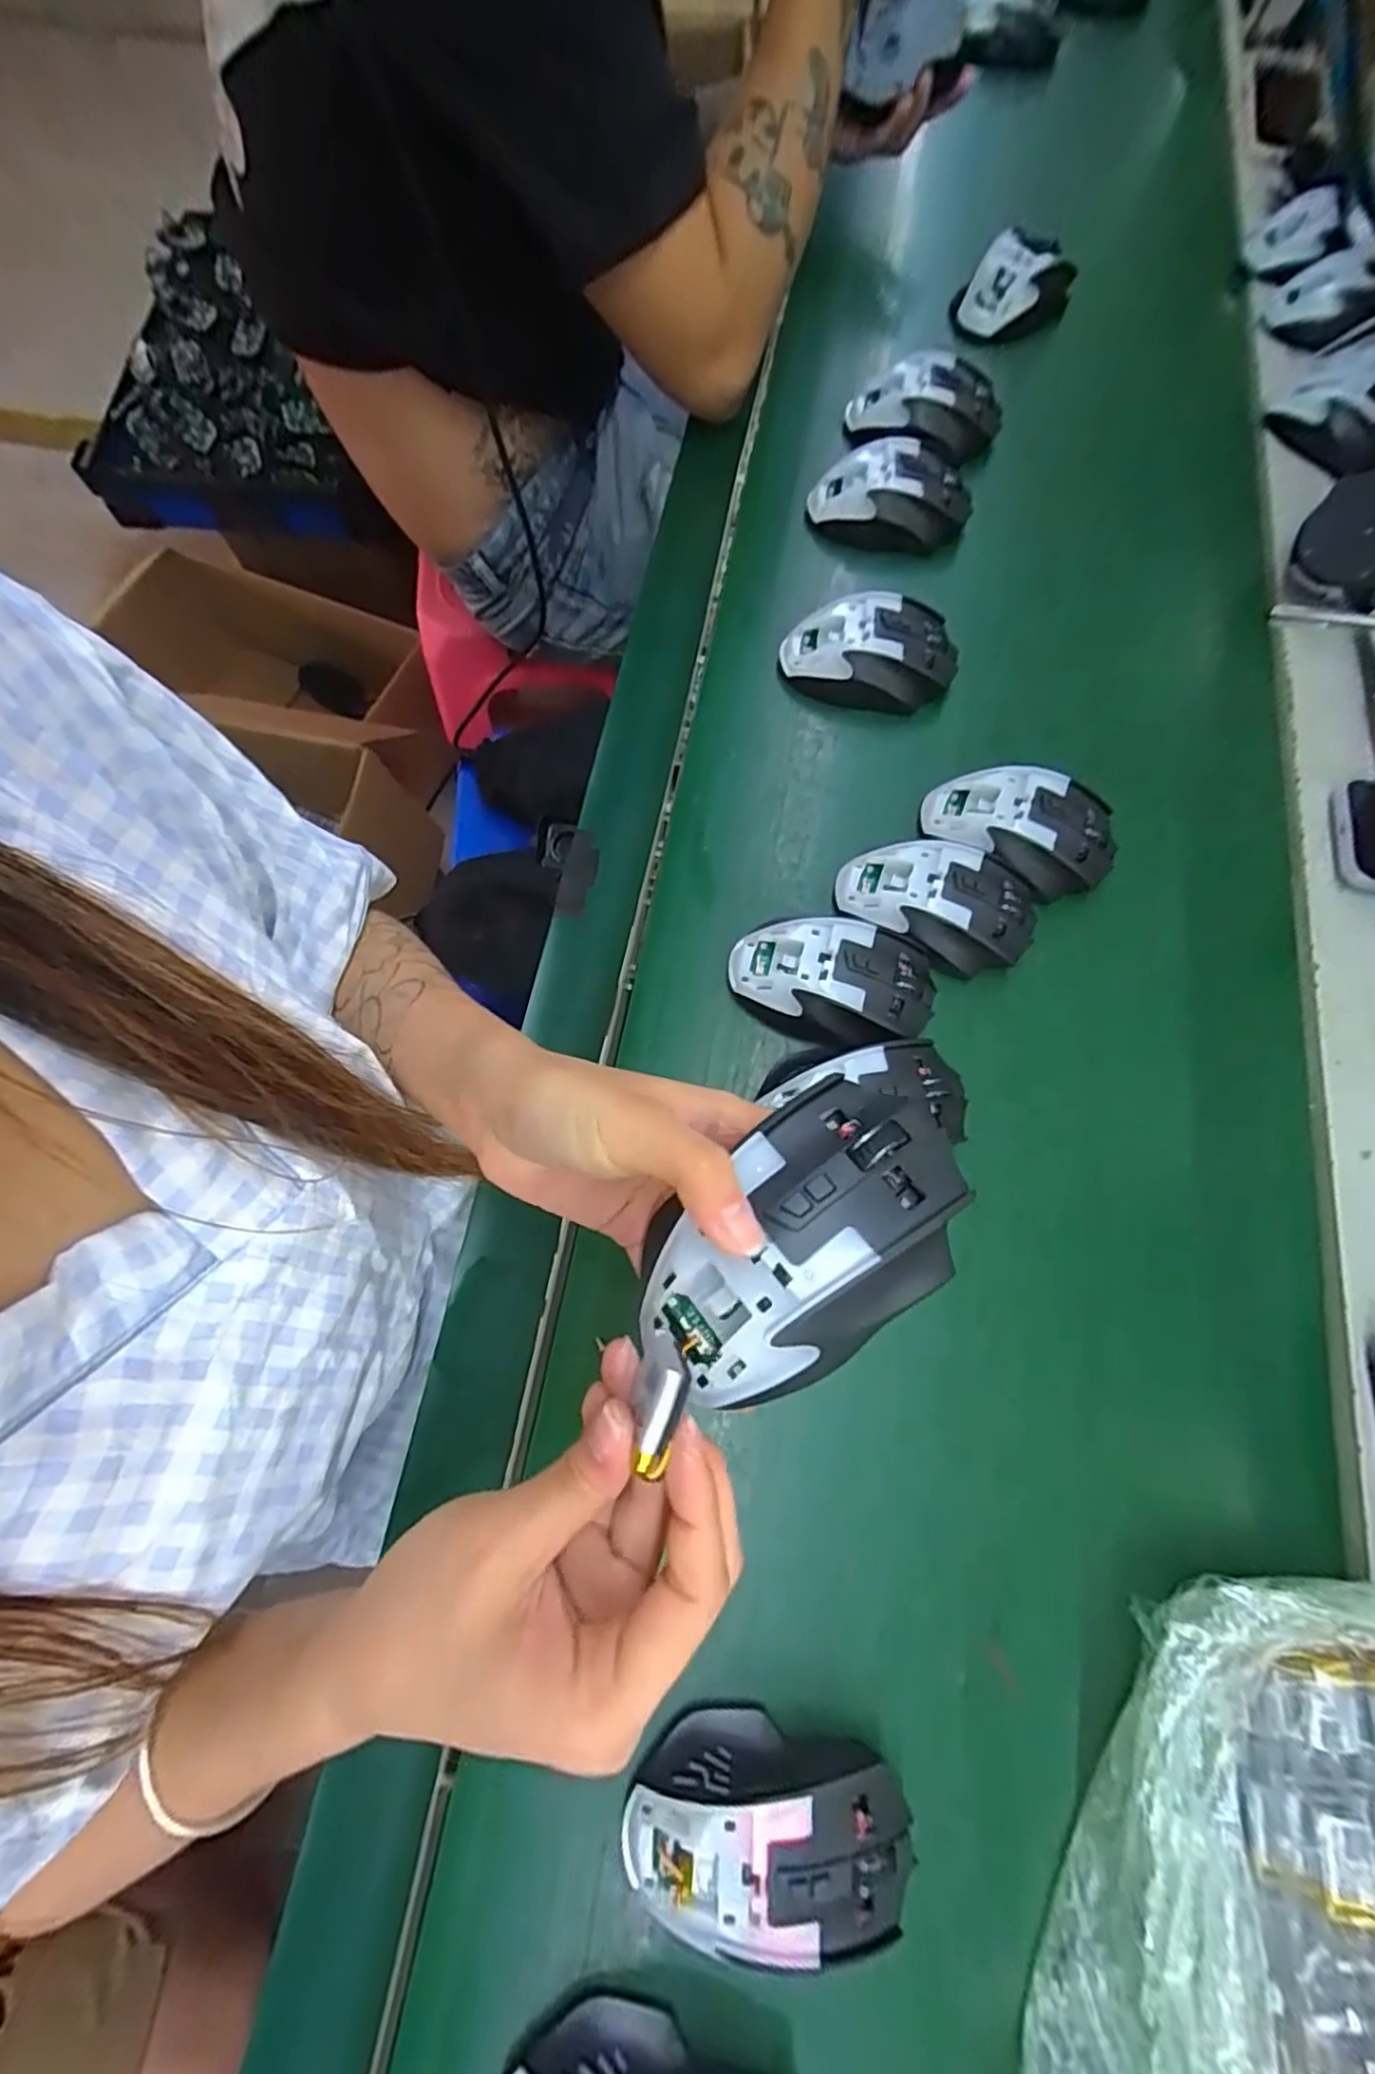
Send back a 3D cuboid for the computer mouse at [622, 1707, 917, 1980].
[{"bbox_3d":[0.033,0.324,0.287,0.112,0.035,0.065,4,68,1],"label":"computer mouse"}]

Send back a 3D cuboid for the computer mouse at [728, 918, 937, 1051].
[{"bbox_3d":[0.082,-0.029,0.400,0.113,0.032,0.068,9,68,3],"label":"computer mouse"}]

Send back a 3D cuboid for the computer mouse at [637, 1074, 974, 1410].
[{"bbox_3d":[0.034,0.064,0.221,0.105,0.039,0.066,-35,73,-14],"label":"computer mouse"}]

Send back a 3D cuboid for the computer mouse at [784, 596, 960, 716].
[{"bbox_3d":[0.124,-0.260,0.481,0.114,0.045,0.061,11,68,3],"label":"computer mouse"}]

